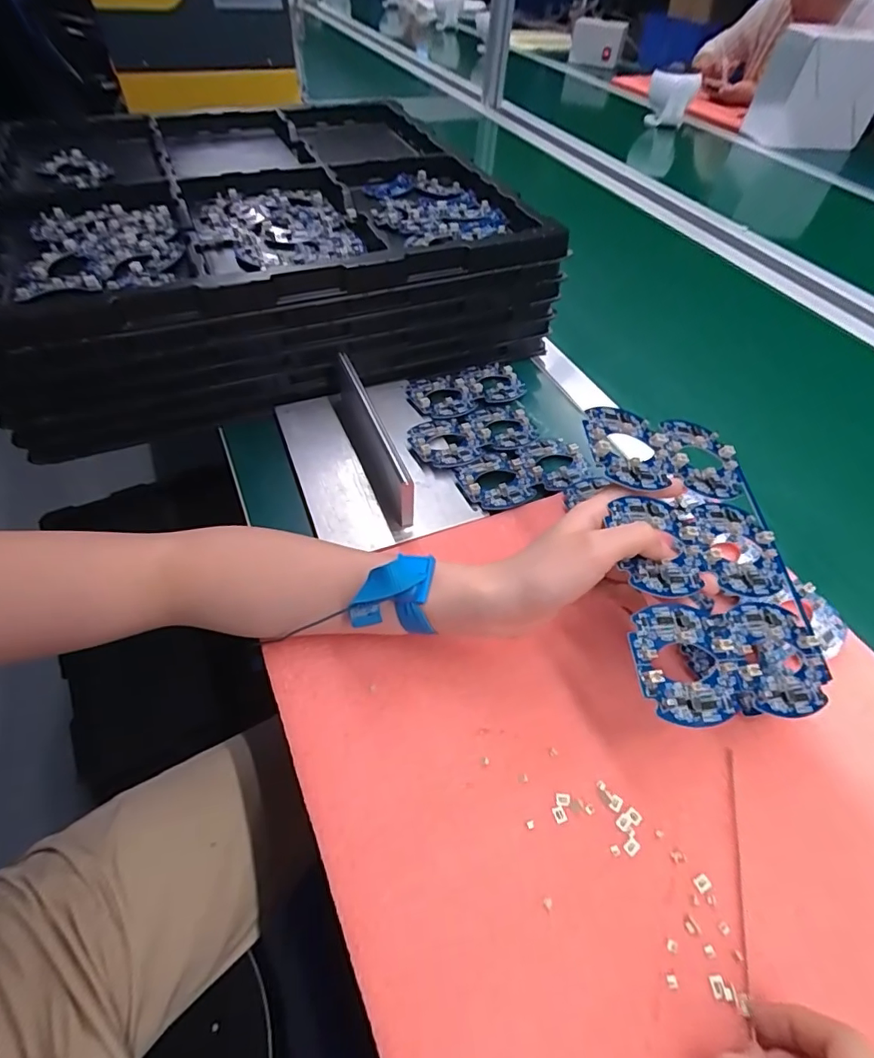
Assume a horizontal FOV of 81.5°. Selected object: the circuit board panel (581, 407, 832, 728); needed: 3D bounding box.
[{"bbox_3d":[0.167,0.013,0.320,0.129,0.009,0.198,3,65,-18],"label":"circuit board panel"}]

